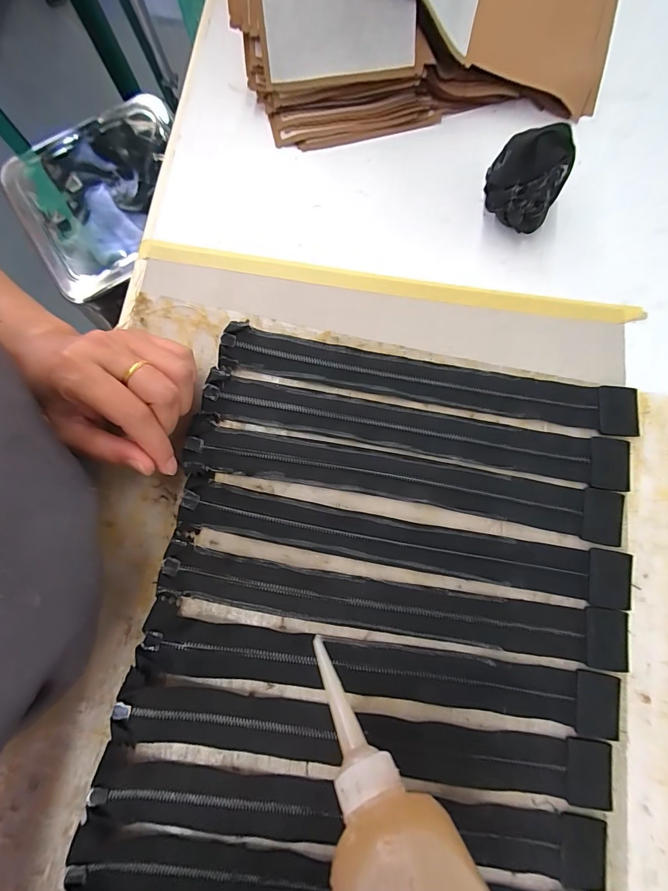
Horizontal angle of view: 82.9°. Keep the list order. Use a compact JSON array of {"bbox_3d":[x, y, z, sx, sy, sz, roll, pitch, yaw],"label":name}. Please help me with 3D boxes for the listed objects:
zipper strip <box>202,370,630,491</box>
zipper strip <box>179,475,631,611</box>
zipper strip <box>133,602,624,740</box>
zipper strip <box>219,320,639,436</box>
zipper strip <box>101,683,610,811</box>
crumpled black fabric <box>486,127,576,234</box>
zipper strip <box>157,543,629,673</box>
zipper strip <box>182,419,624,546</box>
[{"bbox_3d":[0.056,-0.012,0.264,0.288,0.009,0.033,10,79,1],"label":"zipper strip"},{"bbox_3d":[0.046,0.064,0.249,0.288,0.009,0.033,10,79,1],"label":"zipper strip"},{"bbox_3d":[0.030,0.139,0.232,0.290,0.008,0.035,9,79,0],"label":"zipper strip"},{"bbox_3d":[0.067,-0.048,0.270,0.290,0.009,0.032,10,79,1],"label":"zipper strip"},{"bbox_3d":[0.019,0.178,0.225,0.290,0.011,0.036,8,79,0],"label":"zipper strip"},{"bbox_3d":[0.135,-0.189,0.271,0.054,0.059,0.048,32,80,5],"label":"crumpled black fabric"},{"bbox_3d":[0.038,0.104,0.241,0.289,0.009,0.035,9,79,0],"label":"zipper strip"},{"bbox_3d":[0.046,0.025,0.257,0.288,0.010,0.035,10,79,1],"label":"zipper strip"}]

